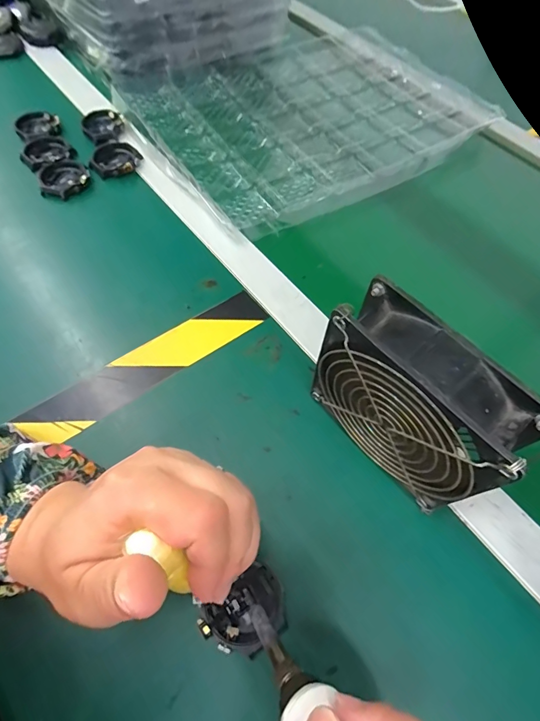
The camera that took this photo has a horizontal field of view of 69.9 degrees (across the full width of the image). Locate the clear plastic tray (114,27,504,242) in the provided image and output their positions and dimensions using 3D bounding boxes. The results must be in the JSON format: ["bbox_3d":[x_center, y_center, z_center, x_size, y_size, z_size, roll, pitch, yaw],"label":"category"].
[{"bbox_3d":[0.058,-0.351,0.542,0.467,0.031,0.360,-32,66,-21],"label":"clear plastic tray"}]

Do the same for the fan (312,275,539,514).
[{"bbox_3d":[0.082,0.033,0.245,0.044,0.124,0.115,-34,67,-22],"label":"fan"}]

